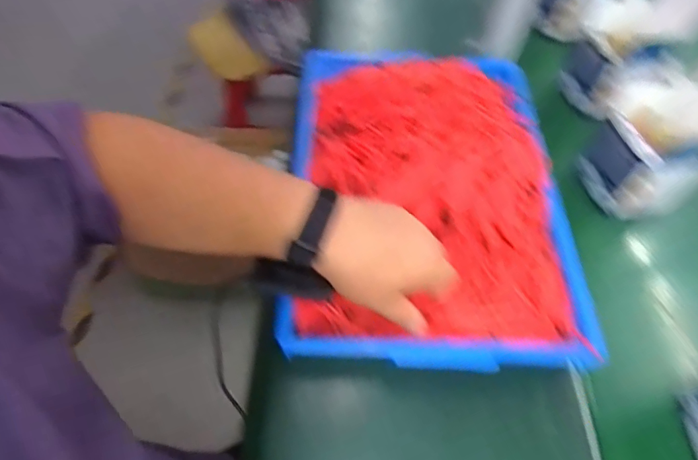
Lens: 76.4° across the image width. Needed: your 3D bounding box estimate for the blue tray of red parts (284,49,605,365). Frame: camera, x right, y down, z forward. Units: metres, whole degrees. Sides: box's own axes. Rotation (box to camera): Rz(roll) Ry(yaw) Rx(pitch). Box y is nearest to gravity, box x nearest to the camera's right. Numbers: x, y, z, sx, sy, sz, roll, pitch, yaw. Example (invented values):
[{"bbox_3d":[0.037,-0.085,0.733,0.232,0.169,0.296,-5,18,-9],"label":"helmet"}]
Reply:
[{"bbox_3d":[0.088,-0.061,0.494,0.287,0.058,0.413,3,56,-3],"label":"blue tray of red parts"}]

